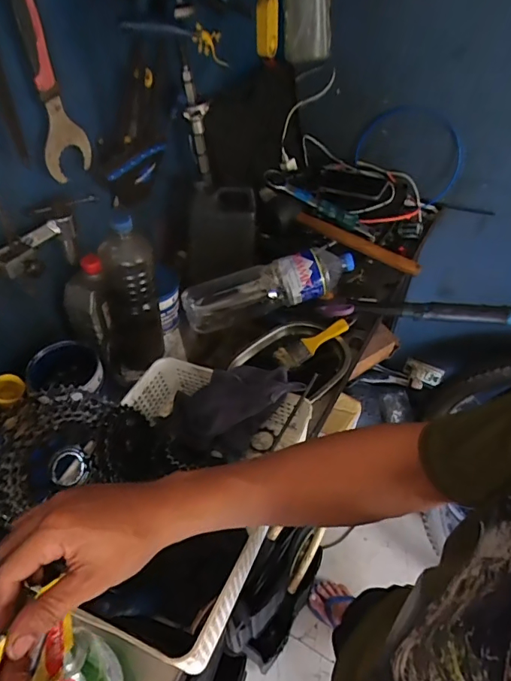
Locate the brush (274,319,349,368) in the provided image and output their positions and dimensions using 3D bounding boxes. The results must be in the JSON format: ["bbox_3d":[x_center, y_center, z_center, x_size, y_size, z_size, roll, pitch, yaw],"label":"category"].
[{"bbox_3d":[0.099,0.003,0.781,0.136,0.022,0.036,-29,52,-8],"label":"brush"}]

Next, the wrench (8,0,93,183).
[{"bbox_3d":[-0.254,-0.317,0.552,0.010,0.234,0.065,27,53,23],"label":"wrench"}]

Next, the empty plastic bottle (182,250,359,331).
[{"bbox_3d":[0.023,-0.099,0.818,0.310,0.075,0.079,-17,48,5],"label":"empty plastic bottle"}]

